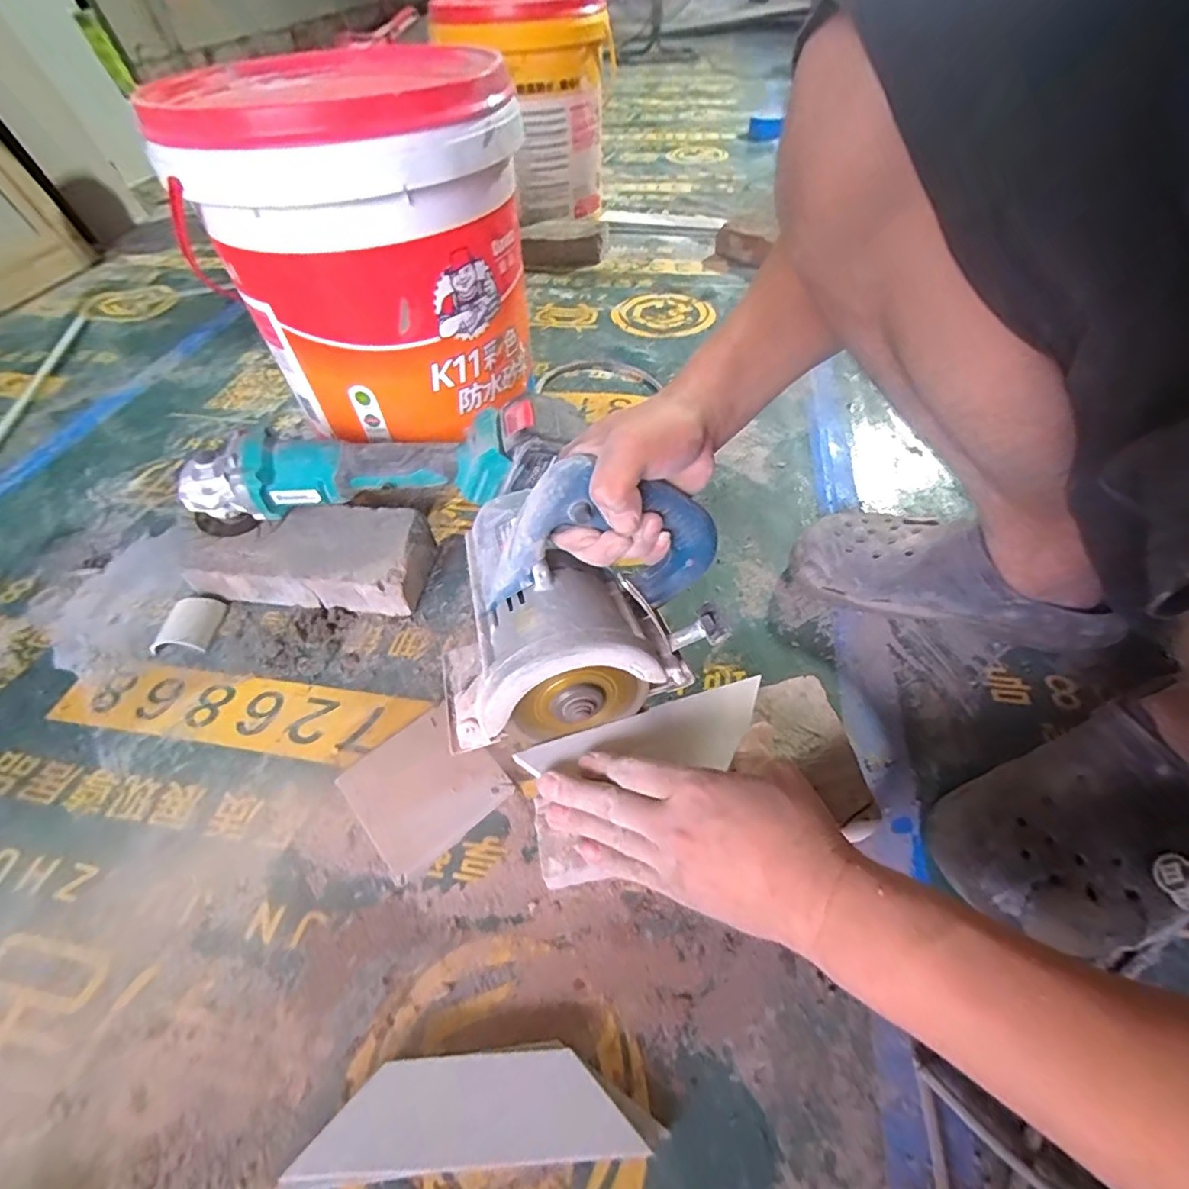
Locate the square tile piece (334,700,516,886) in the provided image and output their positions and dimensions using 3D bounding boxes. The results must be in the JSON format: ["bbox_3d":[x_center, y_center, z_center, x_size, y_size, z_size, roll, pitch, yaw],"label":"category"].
[{"bbox_3d":[-0.129,0.143,0.421,0.096,0.015,0.100,-36,57,-25],"label":"square tile piece"}]

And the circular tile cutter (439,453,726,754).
[{"bbox_3d":[-0.020,-0.022,0.386,0.187,0.154,0.183,-13,51,-8],"label":"circular tile cutter"}]

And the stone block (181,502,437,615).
[{"bbox_3d":[-0.274,-0.039,0.557,0.217,0.052,0.102,4,50,6],"label":"stone block"}]

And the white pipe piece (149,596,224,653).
[{"bbox_3d":[-0.381,0.026,0.525,0.044,0.026,0.056,-1,50,1],"label":"white pipe piece"}]

